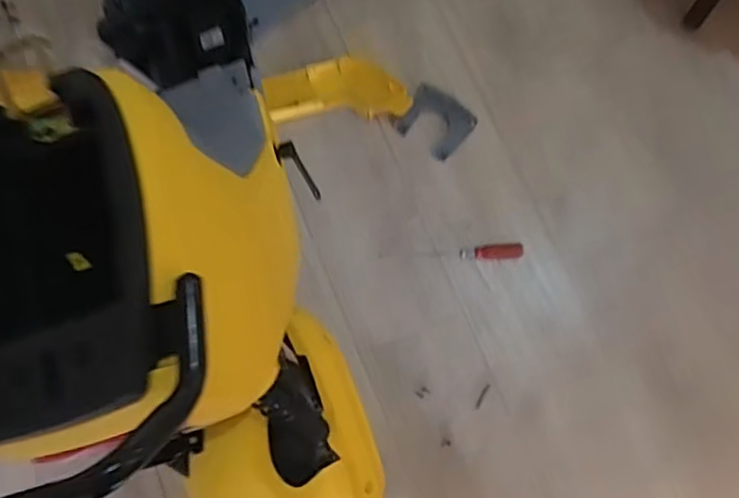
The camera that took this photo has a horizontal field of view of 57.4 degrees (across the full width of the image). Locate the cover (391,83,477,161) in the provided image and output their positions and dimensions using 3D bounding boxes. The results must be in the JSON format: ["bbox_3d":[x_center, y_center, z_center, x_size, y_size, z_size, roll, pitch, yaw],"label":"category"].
[{"bbox_3d":[0.124,-0.240,1.267,0.127,0.027,0.112,38,82,10],"label":"cover"}]

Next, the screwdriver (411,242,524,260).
[{"bbox_3d":[0.180,0.007,1.227,0.194,0.025,0.027,-2,78,2],"label":"screwdriver"}]

